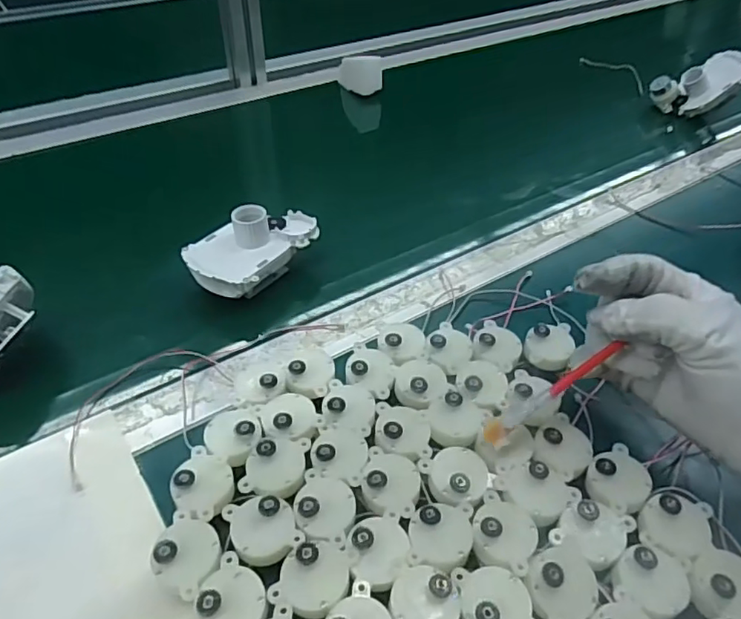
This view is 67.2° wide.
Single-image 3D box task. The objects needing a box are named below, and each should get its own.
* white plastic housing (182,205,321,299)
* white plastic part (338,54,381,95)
[{"bbox_3d":[-0.096,-0.050,0.452,0.071,0.053,0.100,24,48,24],"label":"white plastic housing"},{"bbox_3d":[-0.013,-0.318,0.749,0.056,0.041,0.044,0,43,-2],"label":"white plastic part"}]

